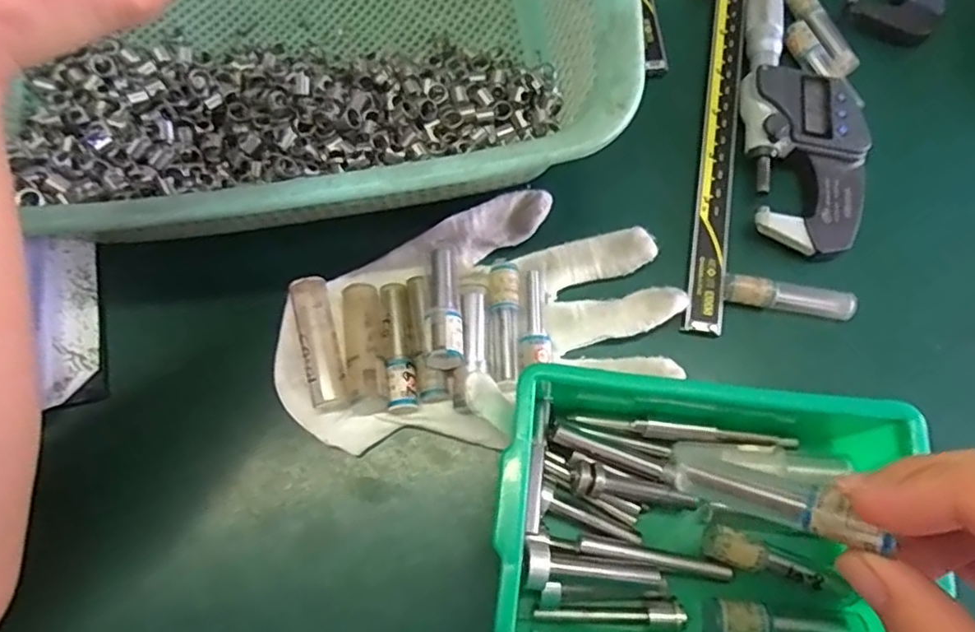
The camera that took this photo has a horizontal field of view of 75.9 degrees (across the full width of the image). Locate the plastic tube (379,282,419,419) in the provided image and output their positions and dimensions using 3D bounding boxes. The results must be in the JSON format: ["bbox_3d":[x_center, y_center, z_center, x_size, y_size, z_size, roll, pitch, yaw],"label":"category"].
[{"bbox_3d":[-0.040,0.014,0.277,0.013,0.010,0.059,-7,72,-4],"label":"plastic tube"}]

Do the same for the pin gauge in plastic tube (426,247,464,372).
[{"bbox_3d":[-0.018,-0.005,0.275,0.015,0.018,0.055,1,72,-1],"label":"pin gauge in plastic tube"}]

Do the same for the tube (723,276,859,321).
[{"bbox_3d":[0.138,-0.008,0.287,0.057,0.009,0.012,9,72,1],"label":"tube"}]

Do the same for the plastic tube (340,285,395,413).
[{"bbox_3d":[-0.053,0.013,0.273,0.021,0.017,0.057,-11,73,-5],"label":"plastic tube"}]

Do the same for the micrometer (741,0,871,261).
[{"bbox_3d":[0.157,-0.106,0.310,0.054,0.021,0.156,5,72,0],"label":"micrometer"}]

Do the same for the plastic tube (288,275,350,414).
[{"bbox_3d":[-0.075,0.013,0.273,0.019,0.015,0.058,-14,73,-6],"label":"plastic tube"}]

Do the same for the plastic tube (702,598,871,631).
[{"bbox_3d":[0.113,0.118,0.238,0.062,0.015,0.015,5,72,0],"label":"plastic tube"}]

